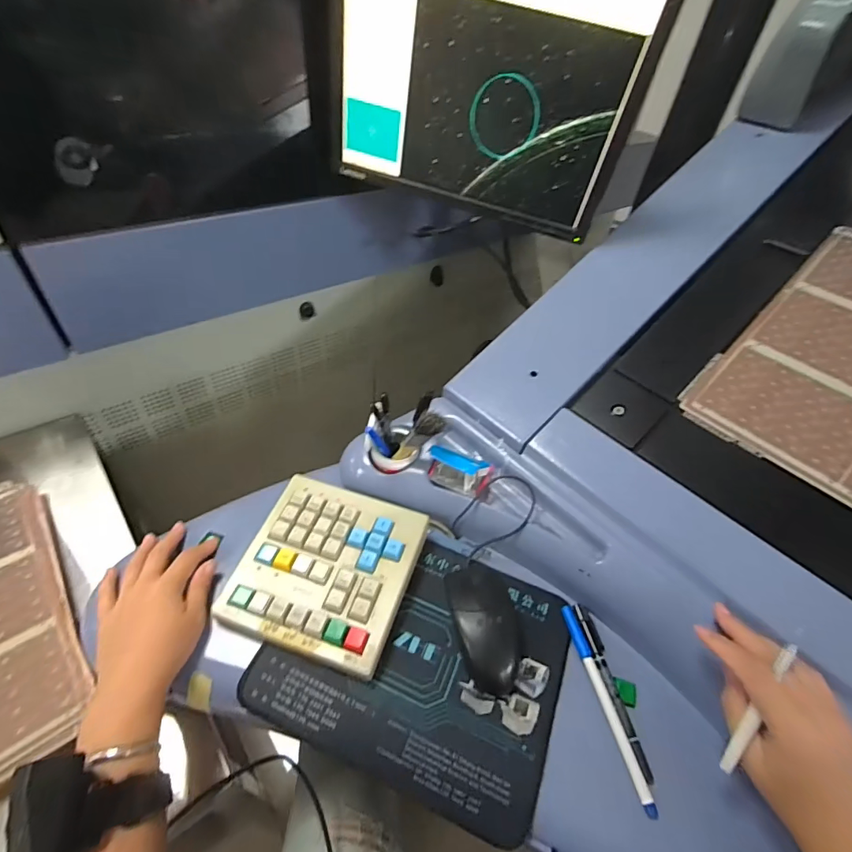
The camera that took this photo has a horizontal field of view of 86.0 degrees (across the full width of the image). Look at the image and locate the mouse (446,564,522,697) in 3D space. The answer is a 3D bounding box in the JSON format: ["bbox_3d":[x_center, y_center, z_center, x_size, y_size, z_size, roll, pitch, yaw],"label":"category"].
[{"bbox_3d":[0.055,0.183,0.428,0.057,0.029,0.113,-7,48,-14],"label":"mouse"}]

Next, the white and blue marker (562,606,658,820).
[{"bbox_3d":[0.156,0.238,0.399,0.010,0.010,0.160,-6,47,-13],"label":"white and blue marker"}]

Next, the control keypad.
[{"bbox_3d":[-0.095,0.135,0.446,0.157,0.032,0.160,17,46,9],"label":"control keypad"}]

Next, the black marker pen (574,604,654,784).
[{"bbox_3d":[0.165,0.229,0.408,0.016,0.008,0.141,-2,47,-9],"label":"black marker pen"}]

